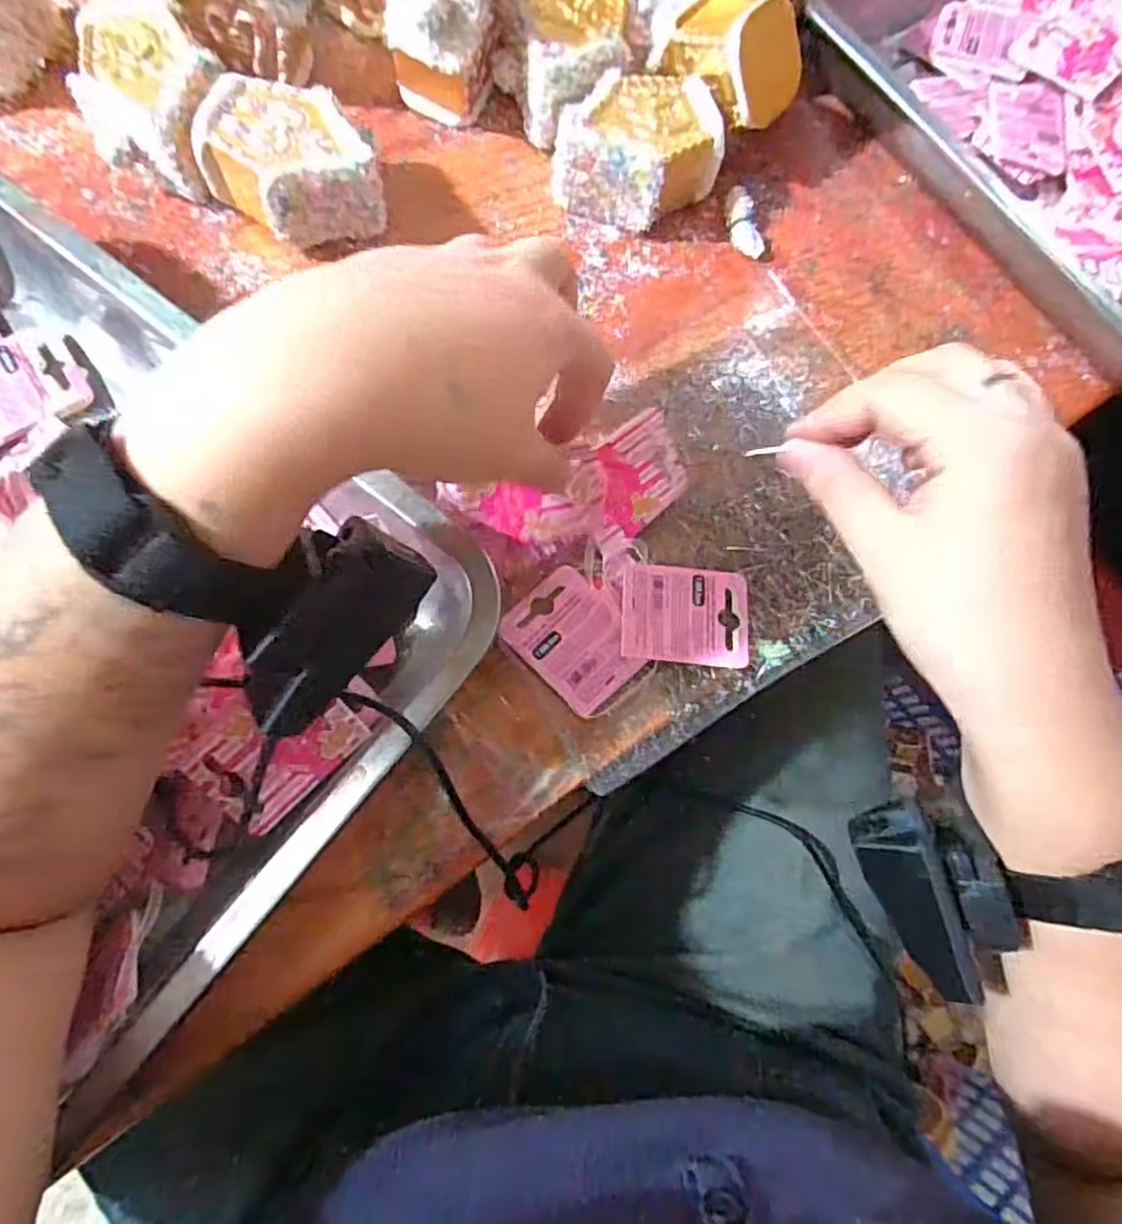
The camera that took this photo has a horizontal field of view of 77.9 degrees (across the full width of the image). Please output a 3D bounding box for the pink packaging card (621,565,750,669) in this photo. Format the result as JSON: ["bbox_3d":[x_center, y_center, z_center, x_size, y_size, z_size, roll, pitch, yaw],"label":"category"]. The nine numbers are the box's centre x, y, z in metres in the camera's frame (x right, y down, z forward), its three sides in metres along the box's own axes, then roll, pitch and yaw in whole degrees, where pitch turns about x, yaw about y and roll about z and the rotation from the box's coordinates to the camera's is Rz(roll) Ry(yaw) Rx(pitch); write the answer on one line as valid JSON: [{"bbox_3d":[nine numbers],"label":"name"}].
[{"bbox_3d":[0.058,0.001,0.321,0.059,0.004,0.045,5,75,-8],"label":"pink packaging card"}]

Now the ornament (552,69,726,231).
[{"bbox_3d":[0.044,-0.247,0.372,0.082,0.042,0.065,21,74,1],"label":"ornament"}]

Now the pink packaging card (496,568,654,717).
[{"bbox_3d":[0.006,0.013,0.316,0.047,0.006,0.059,-43,82,-11],"label":"pink packaging card"}]

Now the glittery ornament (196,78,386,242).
[{"bbox_3d":[-0.137,-0.226,0.353,0.081,0.048,0.069,-16,77,-9],"label":"glittery ornament"}]

